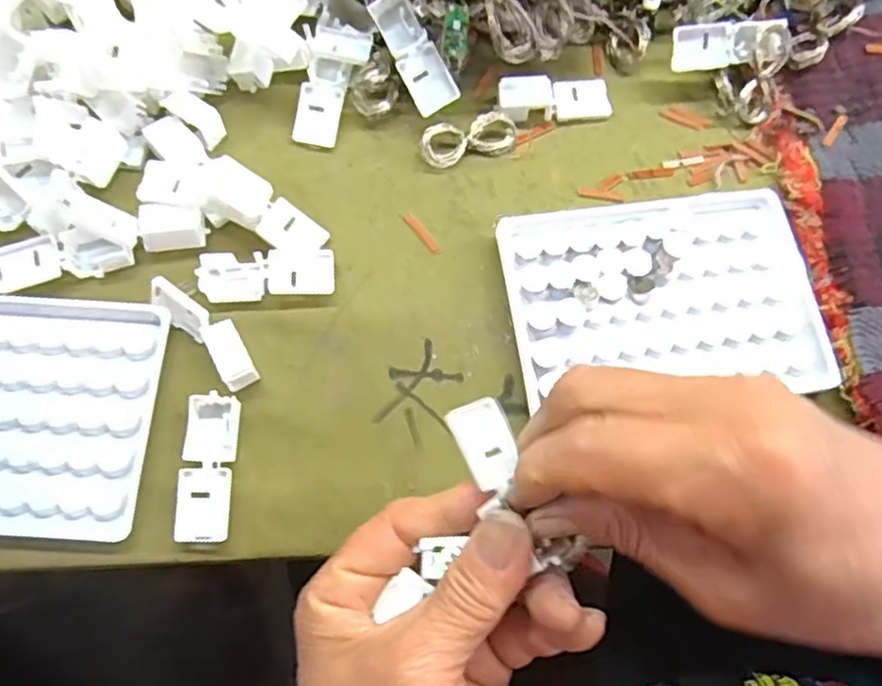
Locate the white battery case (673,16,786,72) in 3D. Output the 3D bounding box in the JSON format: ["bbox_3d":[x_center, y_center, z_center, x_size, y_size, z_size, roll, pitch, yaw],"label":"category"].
[{"bbox_3d":[0.135,-0.142,0.322,0.051,0.009,0.021,-6,106,-2],"label":"white battery case"}]

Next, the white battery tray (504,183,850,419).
[{"bbox_3d":[0.095,-0.021,0.291,0.130,0.015,0.088,-7,72,-5],"label":"white battery tray"}]

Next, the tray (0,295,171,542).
[{"bbox_3d":[-0.178,0.025,0.266,0.128,0.008,0.093,4,72,-2],"label":"tray"}]

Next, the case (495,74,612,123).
[{"bbox_3d":[0.055,-0.118,0.325,0.055,0.009,0.020,-2,76,-13],"label":"case"}]

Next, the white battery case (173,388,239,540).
[{"bbox_3d":[-0.091,0.048,0.263,0.019,0.006,0.055,2,72,-2],"label":"white battery case"}]

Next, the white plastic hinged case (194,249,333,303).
[{"bbox_3d":[-0.073,-0.029,0.290,0.055,0.013,0.020,-5,72,-4],"label":"white plastic hinged case"}]

